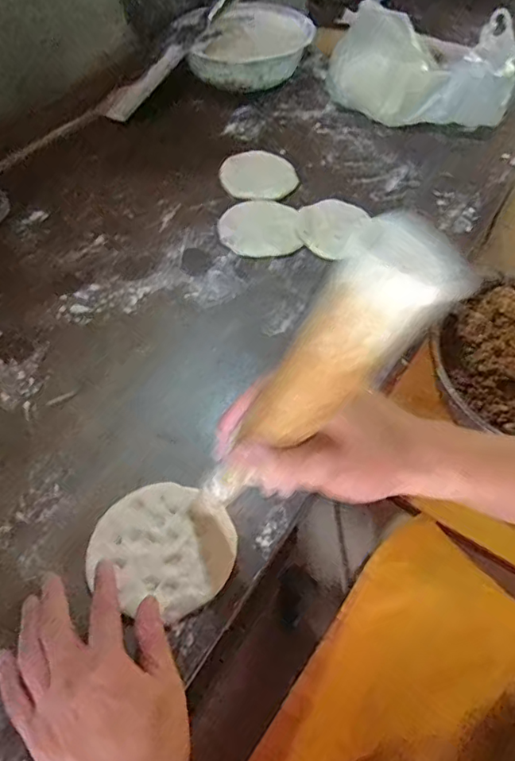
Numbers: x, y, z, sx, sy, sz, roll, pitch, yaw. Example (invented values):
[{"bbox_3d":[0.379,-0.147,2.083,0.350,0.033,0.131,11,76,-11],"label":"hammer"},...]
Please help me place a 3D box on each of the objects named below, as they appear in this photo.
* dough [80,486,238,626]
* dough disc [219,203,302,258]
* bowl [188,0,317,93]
[{"bbox_3d":[-0.074,0.131,0.421,0.105,0.008,0.102,33,58,18],"label":"dough"},{"bbox_3d":[0.002,-0.188,0.655,0.094,0.013,0.094,3,54,-4],"label":"dough disc"},{"bbox_3d":[-0.004,-0.546,0.874,0.179,0.062,0.210,9,54,1],"label":"bowl"}]

